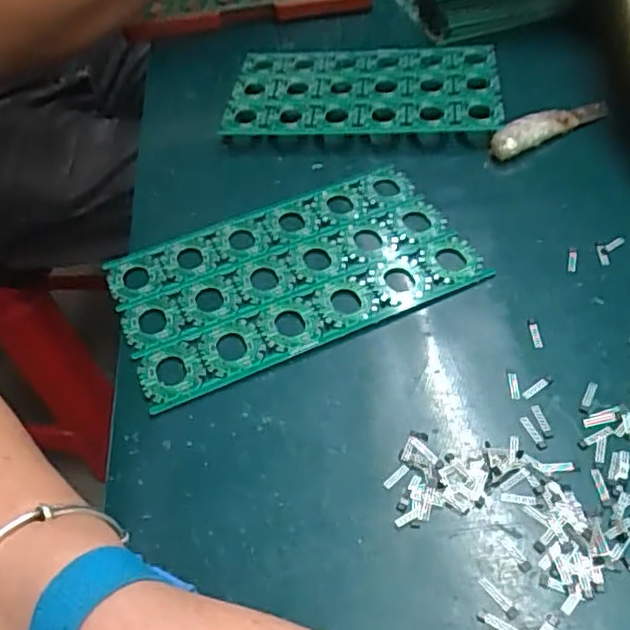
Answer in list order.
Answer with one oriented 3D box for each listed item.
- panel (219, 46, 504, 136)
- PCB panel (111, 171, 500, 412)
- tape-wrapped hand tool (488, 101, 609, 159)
[{"bbox_3d":[0.037,-0.177,0.502,0.201,0.013,0.133,0,49,9],"label":"panel"},{"bbox_3d":[-0.014,-0.027,0.385,0.205,0.008,0.122,-21,48,-14],"label":"PCB panel"},{"bbox_3d":[0.167,-0.136,0.455,0.109,0.018,0.022,-30,51,-16],"label":"tape-wrapped hand tool"}]

